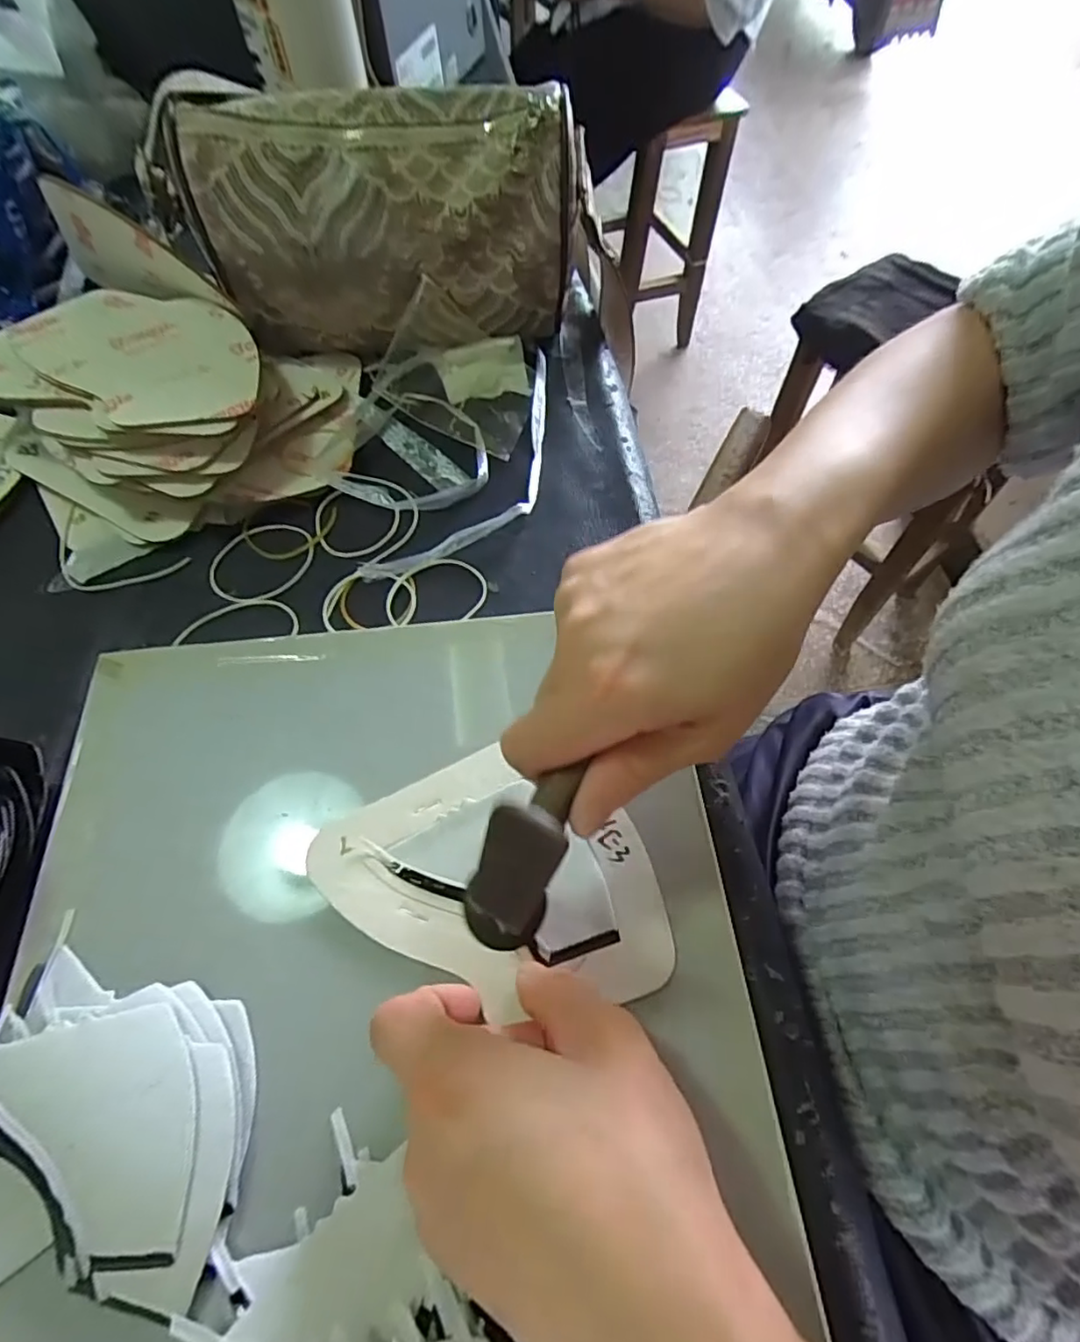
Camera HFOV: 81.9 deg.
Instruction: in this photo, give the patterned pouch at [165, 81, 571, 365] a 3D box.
[{"bbox_3d":[-0.095,-0.280,0.403,0.231,0.138,0.095,-7,62,-4],"label":"patterned pouch"}]

